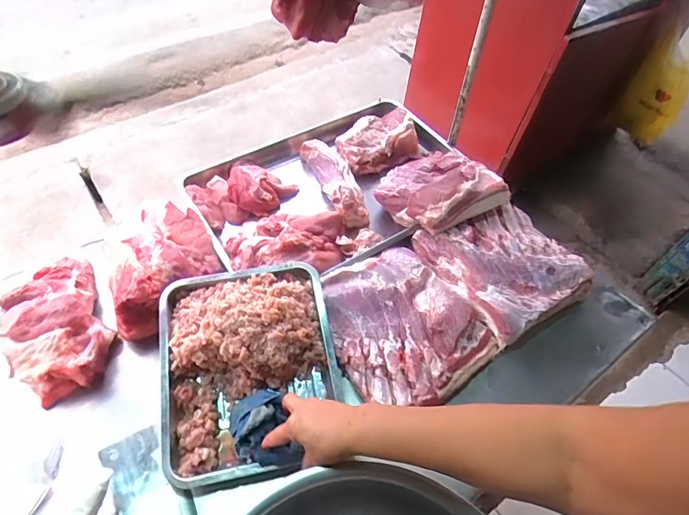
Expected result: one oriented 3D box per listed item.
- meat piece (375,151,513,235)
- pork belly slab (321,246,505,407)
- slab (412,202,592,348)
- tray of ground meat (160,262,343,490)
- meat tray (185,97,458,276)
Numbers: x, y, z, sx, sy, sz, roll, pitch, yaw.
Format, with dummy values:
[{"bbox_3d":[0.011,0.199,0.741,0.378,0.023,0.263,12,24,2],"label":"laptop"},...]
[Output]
[{"bbox_3d":[0.188,-0.146,0.868,0.207,0.086,0.211,-24,57,-21],"label":"meat piece"},{"bbox_3d":[0.093,0.104,0.713,0.240,0.031,0.267,-28,59,-23],"label":"pork belly slab"},{"bbox_3d":[0.293,0.002,0.781,0.233,0.040,0.250,-24,57,-21],"label":"slab"},{"bbox_3d":[-0.144,0.156,0.640,0.253,0.105,0.303,-6,53,-8],"label":"tray of ground meat"},{"bbox_3d":[-0.014,-0.166,0.911,0.568,0.109,0.394,-25,57,-21],"label":"meat tray"}]

